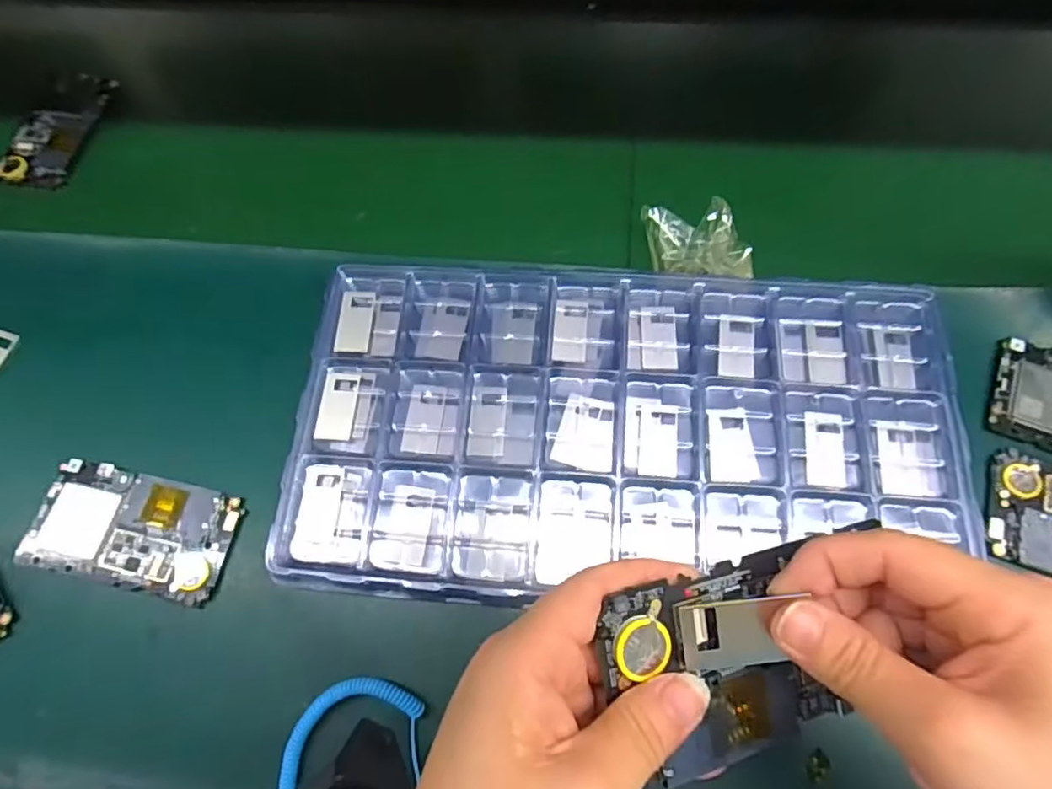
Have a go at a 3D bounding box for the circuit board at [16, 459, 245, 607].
[{"bbox_3d":[-0.239,0.081,0.354,0.121,0.006,0.063,12,67,7],"label":"circuit board"}]

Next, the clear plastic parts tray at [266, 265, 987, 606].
[{"bbox_3d":[0.055,0.015,0.352,0.379,0.020,0.198,2,66,3],"label":"clear plastic parts tray"}]

